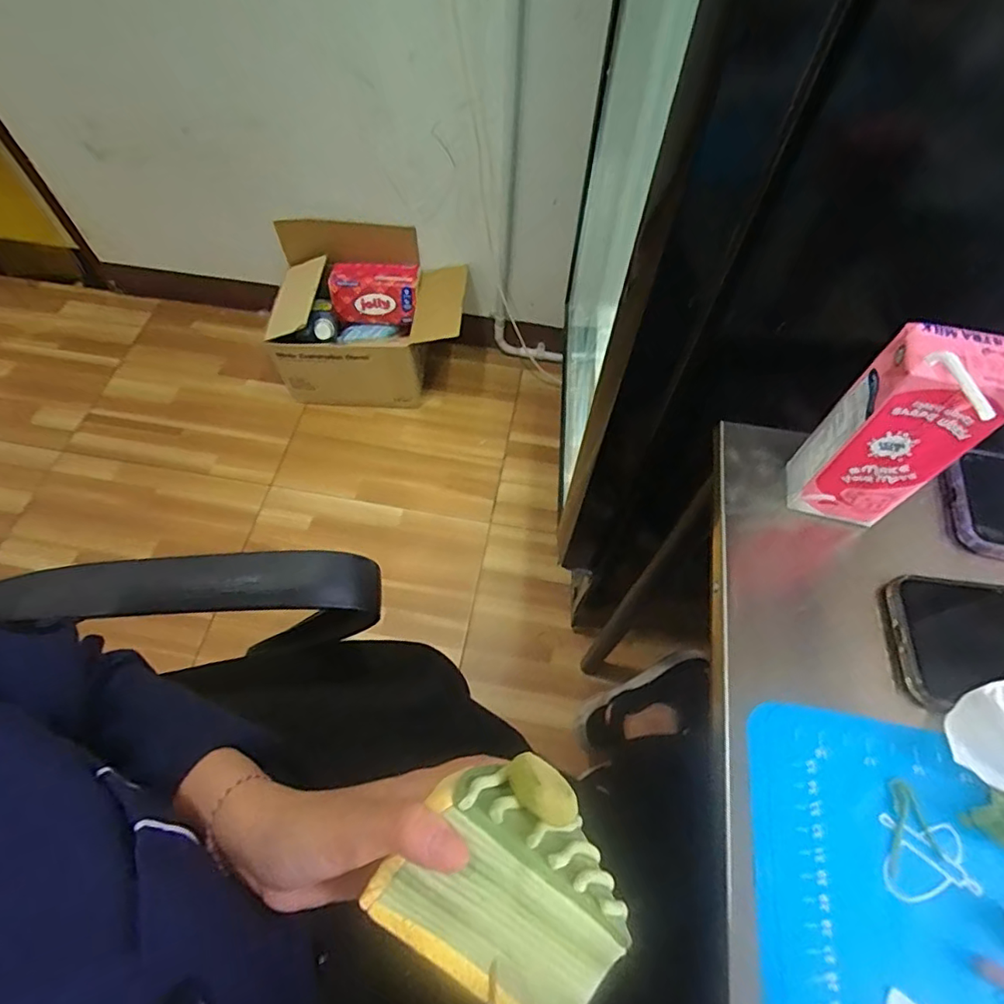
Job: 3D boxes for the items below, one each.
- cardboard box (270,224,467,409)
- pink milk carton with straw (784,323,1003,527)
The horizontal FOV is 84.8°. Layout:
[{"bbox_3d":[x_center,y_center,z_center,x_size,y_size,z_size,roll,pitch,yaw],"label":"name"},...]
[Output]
[{"bbox_3d":[-0.304,-0.395,1.213,0.426,0.298,0.243,-1,62,-1],"label":"cardboard box"},{"bbox_3d":[0.221,-0.038,0.316,0.060,0.129,0.042,16,63,7],"label":"pink milk carton with straw"}]

